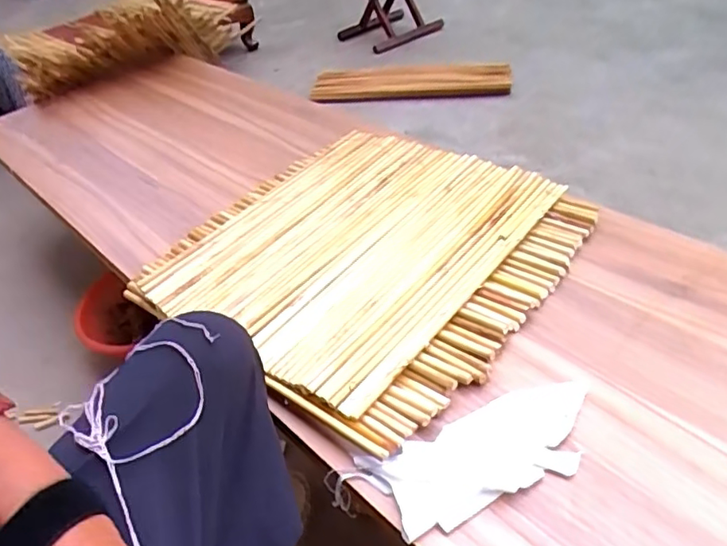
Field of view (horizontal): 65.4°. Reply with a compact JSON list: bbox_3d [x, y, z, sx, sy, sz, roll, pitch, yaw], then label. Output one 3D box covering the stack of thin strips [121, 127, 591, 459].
[{"bbox_3d":[-0.004,-0.038,0.733,0.460,0.049,0.451,24,52,32],"label":"stack of thin strips"}]

